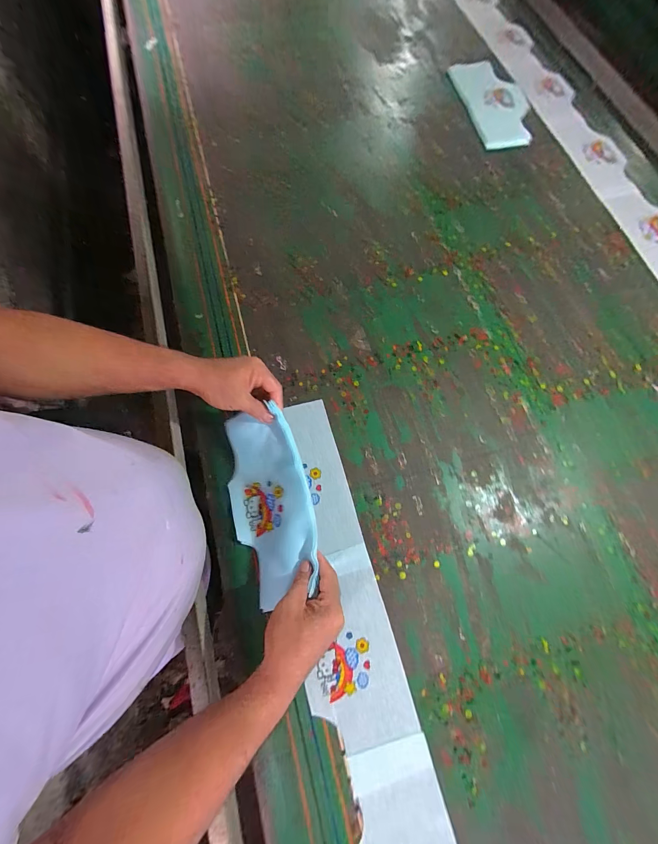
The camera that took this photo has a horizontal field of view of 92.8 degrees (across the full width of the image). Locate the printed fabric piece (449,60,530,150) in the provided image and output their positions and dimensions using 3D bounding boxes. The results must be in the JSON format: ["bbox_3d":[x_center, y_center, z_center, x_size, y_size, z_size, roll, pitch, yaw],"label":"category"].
[{"bbox_3d":[0.426,-0.823,0.809,0.185,0.012,0.297,-14,77,-10],"label":"printed fabric piece"}]

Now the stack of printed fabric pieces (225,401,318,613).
[{"bbox_3d":[-0.094,0.117,0.474,0.141,0.028,0.266,-23,74,23],"label":"stack of printed fabric pieces"}]

